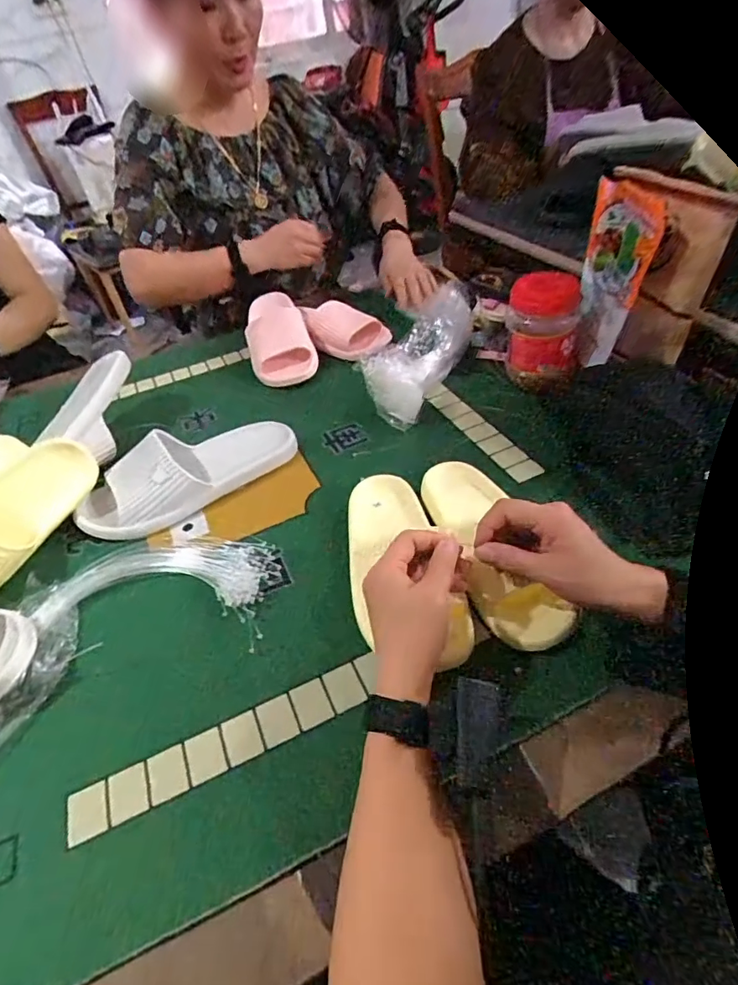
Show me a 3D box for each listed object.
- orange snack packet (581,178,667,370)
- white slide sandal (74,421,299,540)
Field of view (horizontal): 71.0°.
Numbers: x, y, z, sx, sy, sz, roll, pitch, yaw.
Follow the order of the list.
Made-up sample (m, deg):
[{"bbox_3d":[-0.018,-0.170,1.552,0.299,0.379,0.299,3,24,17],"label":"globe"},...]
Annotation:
[{"bbox_3d":[0.315,-0.300,0.698,0.033,0.199,0.173,3,35,-5],"label":"orange snack packet"},{"bbox_3d":[-0.230,-0.032,0.663,0.282,0.063,0.110,-30,49,-21],"label":"white slide sandal"}]

